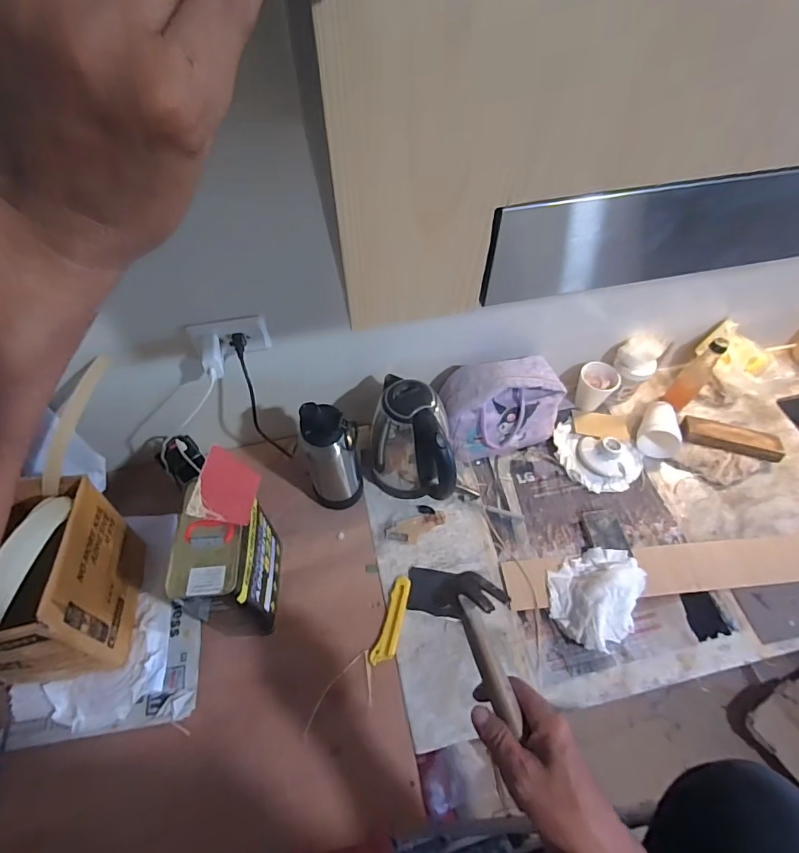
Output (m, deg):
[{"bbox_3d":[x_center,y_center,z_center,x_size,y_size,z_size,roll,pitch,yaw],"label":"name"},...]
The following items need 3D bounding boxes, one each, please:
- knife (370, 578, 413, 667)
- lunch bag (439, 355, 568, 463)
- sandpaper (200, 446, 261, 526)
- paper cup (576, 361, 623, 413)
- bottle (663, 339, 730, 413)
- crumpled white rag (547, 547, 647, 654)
[{"bbox_3d":[-0.009,0.318,0.771,0.035,0.016,0.140,16,57,10],"label":"knife"},{"bbox_3d":[0.206,-0.036,0.902,0.246,0.169,0.119,-9,56,-6],"label":"lunch bag"},{"bbox_3d":[-0.227,0.082,0.629,0.009,0.082,0.087,-22,48,40],"label":"sandpaper"},{"bbox_3d":[0.408,-0.082,0.975,0.073,0.089,0.075,0,56,0],"label":"paper cup"},{"bbox_3d":[0.596,-0.102,0.949,0.052,0.185,0.051,36,63,22],"label":"bottle"},{"bbox_3d":[0.329,0.274,0.769,0.168,0.052,0.140,-27,60,-17],"label":"crumpled white rag"}]

